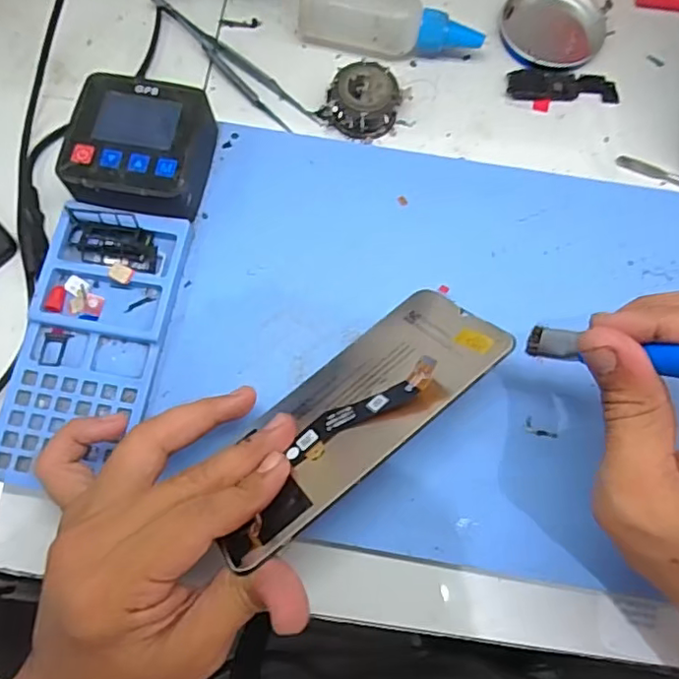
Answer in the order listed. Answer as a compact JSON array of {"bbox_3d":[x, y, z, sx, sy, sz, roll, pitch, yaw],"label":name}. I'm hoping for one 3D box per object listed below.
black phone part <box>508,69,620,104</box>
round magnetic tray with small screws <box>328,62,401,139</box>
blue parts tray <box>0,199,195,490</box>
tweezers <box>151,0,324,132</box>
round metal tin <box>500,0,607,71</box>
[{"bbox_3d":[0.141,-0.159,0.368,0.069,0.005,0.021,1,75,-1],"label":"black phone part"},{"bbox_3d":[0.014,-0.141,0.350,0.041,0.023,0.040,0,75,-1],"label":"round magnetic tray with small screws"},{"bbox_3d":[-0.128,0.002,0.305,0.070,0.020,0.144,10,75,2],"label":"blue parts tray"},{"bbox_3d":[-0.068,-0.172,0.365,0.134,0.006,0.020,42,78,10],"label":"tweezers"},{"bbox_3d":[0.138,-0.204,0.381,0.067,0.007,0.065,0,75,-1],"label":"round metal tin"}]

